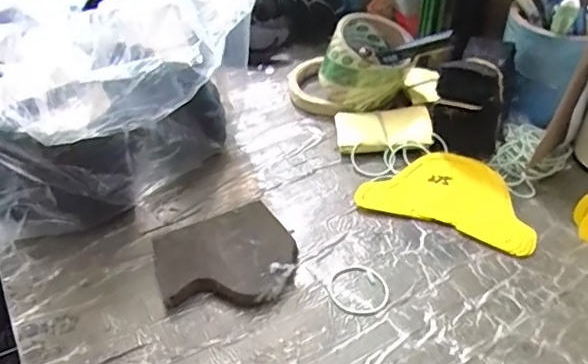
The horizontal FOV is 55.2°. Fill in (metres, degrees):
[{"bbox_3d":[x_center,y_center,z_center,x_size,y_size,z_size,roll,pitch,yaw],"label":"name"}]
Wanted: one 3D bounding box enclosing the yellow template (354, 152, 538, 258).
[{"bbox_3d":[0.142,0.010,0.508,0.150,0.011,0.091,16,46,21],"label":"yellow template"}]

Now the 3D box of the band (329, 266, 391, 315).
[{"bbox_3d":[0.051,0.084,0.438,0.044,0.004,0.047,-3,42,3],"label":"band"}]

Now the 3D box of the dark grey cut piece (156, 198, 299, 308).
[{"bbox_3d":[-0.054,0.063,0.450,0.105,0.025,0.086,-17,43,-13],"label":"dark grey cut piece"}]

